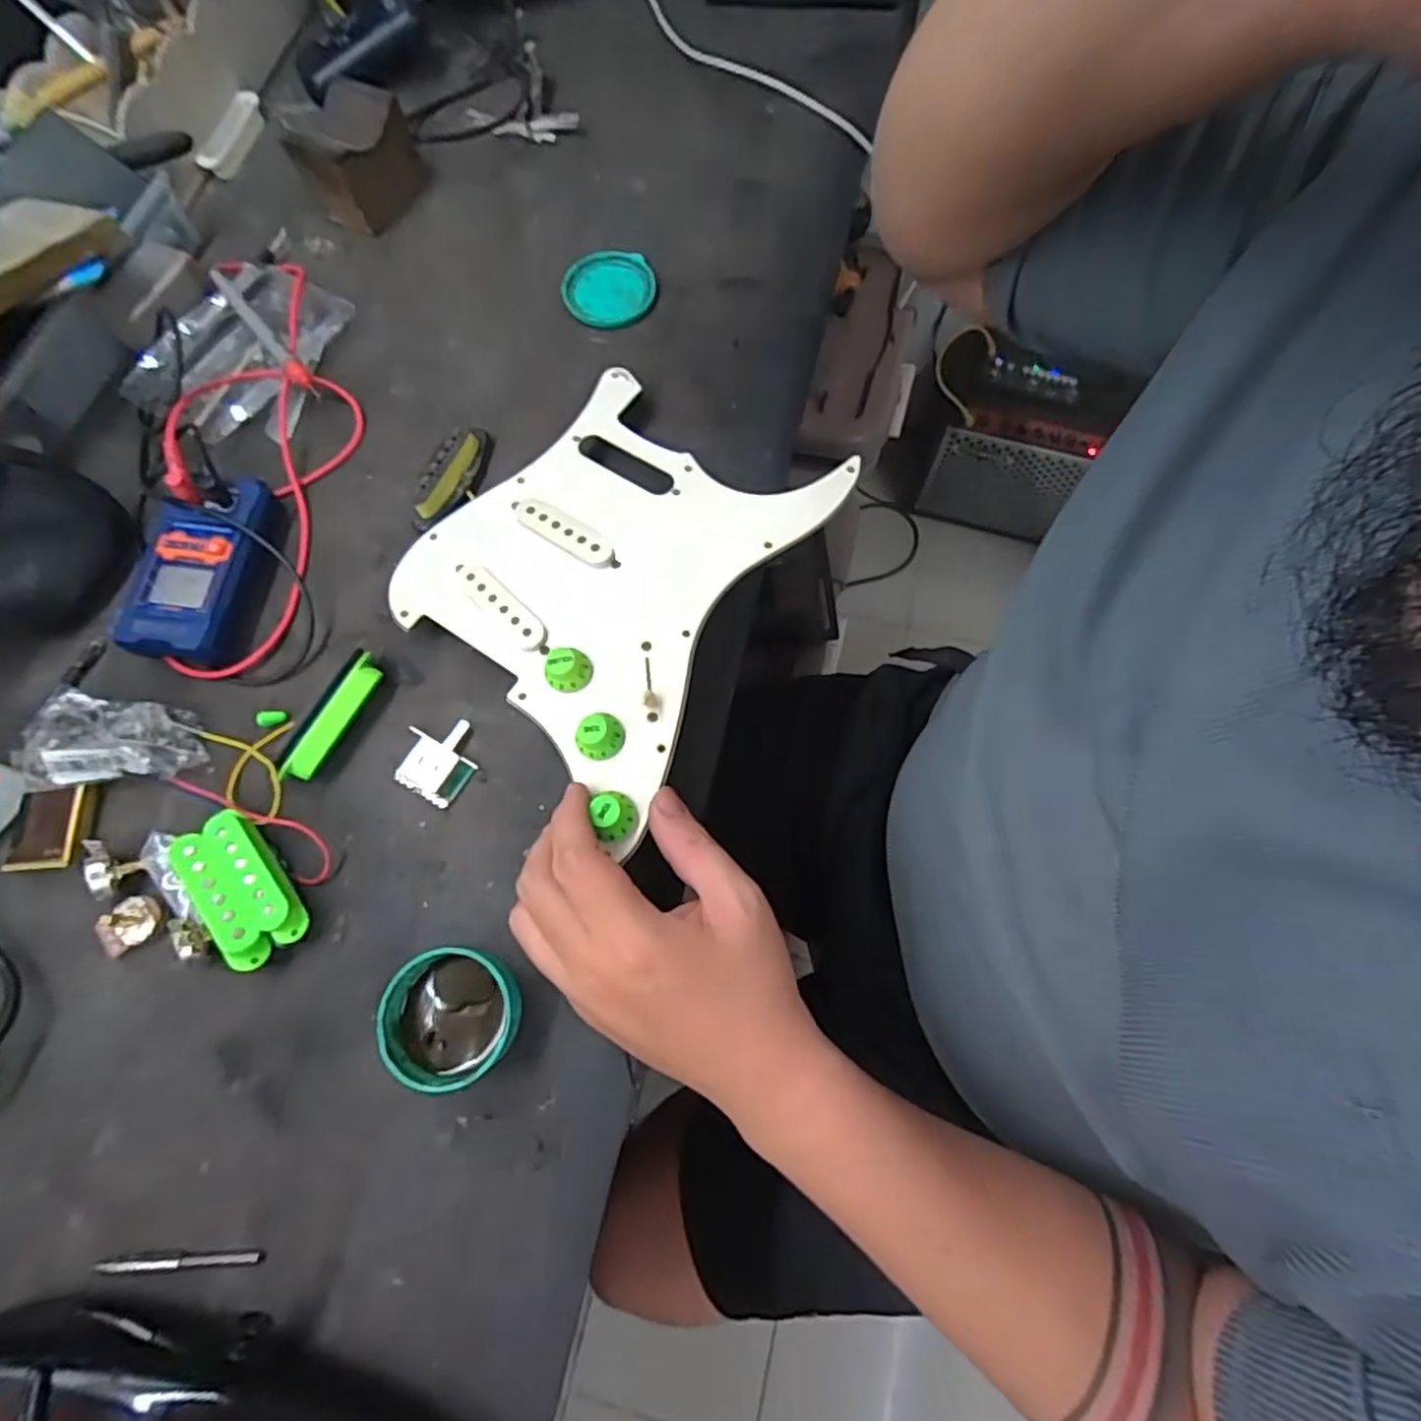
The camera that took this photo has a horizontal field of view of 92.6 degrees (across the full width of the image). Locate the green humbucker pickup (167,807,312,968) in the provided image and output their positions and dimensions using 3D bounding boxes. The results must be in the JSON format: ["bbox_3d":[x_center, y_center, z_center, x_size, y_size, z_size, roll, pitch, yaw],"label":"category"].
[{"bbox_3d":[-0.239,0.090,0.348,0.040,0.024,0.078,-38,77,-12],"label":"green humbucker pickup"}]

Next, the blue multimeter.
[{"bbox_3d":[-0.295,-0.083,0.400,0.065,0.026,0.113,6,72,0],"label":"blue multimeter"}]

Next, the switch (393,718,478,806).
[{"bbox_3d":[-0.149,0.026,0.375,0.039,0.013,0.045,28,74,7],"label":"switch"}]

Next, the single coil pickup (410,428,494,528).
[{"bbox_3d":[-0.161,-0.149,0.426,0.024,0.019,0.077,18,73,4],"label":"single coil pickup"}]

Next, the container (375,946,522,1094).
[{"bbox_3d":[-0.124,0.148,0.330,0.062,0.026,0.060,0,72,-1],"label":"container"}]

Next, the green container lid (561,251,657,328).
[{"bbox_3d":[-0.072,-0.300,0.481,0.065,0.006,0.063,0,72,-1],"label":"green container lid"}]

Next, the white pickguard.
[{"bbox_3d":[-0.061,-0.082,0.385,0.195,0.027,0.237,32,74,8],"label":"white pickguard"}]

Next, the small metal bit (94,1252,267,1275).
[{"bbox_3d":[-0.241,0.252,0.309,0.076,0.006,0.007,-2,73,-2],"label":"small metal bit"}]

